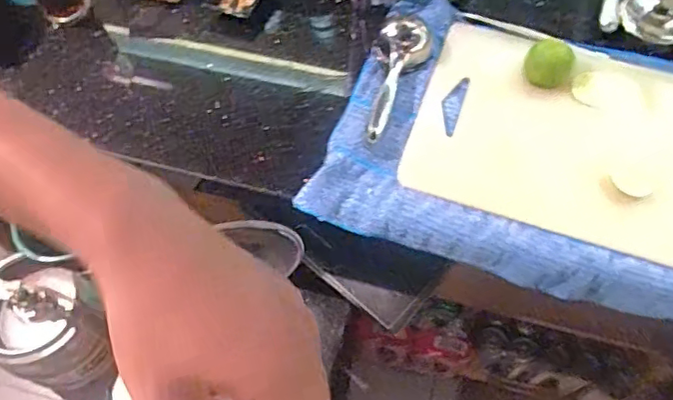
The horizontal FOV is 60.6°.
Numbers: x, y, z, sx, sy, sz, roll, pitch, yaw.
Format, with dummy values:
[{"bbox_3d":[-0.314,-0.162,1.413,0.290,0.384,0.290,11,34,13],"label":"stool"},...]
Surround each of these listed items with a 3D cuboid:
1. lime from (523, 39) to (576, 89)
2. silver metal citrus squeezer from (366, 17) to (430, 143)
[{"bbox_3d":[0.248,-0.157,0.667,0.057,0.045,0.055,-1,62,2],"label":"lime"},{"bbox_3d":[0.055,-0.143,0.658,0.052,0.033,0.158,22,65,14],"label":"silver metal citrus squeezer"}]

